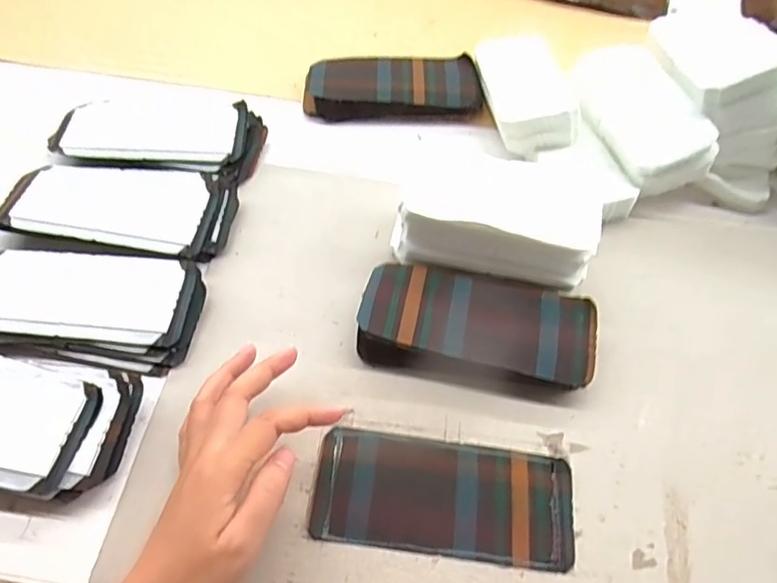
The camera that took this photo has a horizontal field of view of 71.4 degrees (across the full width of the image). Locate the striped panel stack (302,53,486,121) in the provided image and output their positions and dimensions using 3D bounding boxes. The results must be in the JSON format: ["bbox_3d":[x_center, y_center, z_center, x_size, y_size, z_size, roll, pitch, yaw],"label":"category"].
[{"bbox_3d":[0.004,-0.211,0.561,0.177,0.024,0.067,-3,58,-6],"label":"striped panel stack"}]

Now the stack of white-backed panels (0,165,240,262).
[{"bbox_3d":[-0.224,-0.068,0.457,0.177,0.025,0.083,8,58,1],"label":"stack of white-backed panels"}]

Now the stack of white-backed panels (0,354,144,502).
[{"bbox_3d":[-0.262,0.080,0.353,0.182,0.024,0.084,9,58,1],"label":"stack of white-backed panels"}]

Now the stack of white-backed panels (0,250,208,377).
[{"bbox_3d":[-0.227,0.008,0.403,0.167,0.025,0.083,9,58,2],"label":"stack of white-backed panels"}]

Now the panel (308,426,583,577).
[{"bbox_3d":[0.036,0.131,0.350,0.164,0.004,0.070,8,58,1],"label":"panel"}]

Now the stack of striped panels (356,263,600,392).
[{"bbox_3d":[0.066,0.031,0.405,0.169,0.026,0.086,11,58,3],"label":"stack of striped panels"}]

